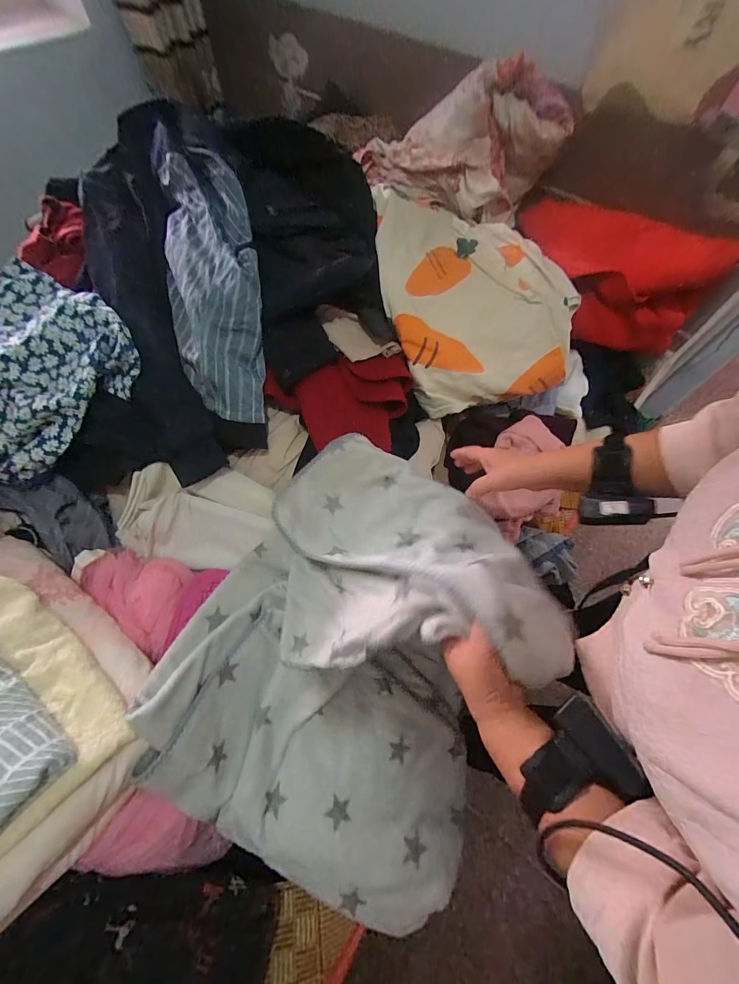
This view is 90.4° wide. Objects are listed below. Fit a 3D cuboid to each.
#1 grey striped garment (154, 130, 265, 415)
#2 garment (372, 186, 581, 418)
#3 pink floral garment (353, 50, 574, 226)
[{"bbox_3d":[-0.269,-0.379,0.630,0.159,0.078,0.561,-12,82,-9],"label":"grey striped garment"},{"bbox_3d":[0.200,-0.444,0.789,0.386,0.161,0.505,-15,64,-10],"label":"garment"},{"bbox_3d":[0.194,-0.789,0.820,0.445,0.203,0.155,20,63,8],"label":"pink floral garment"}]

